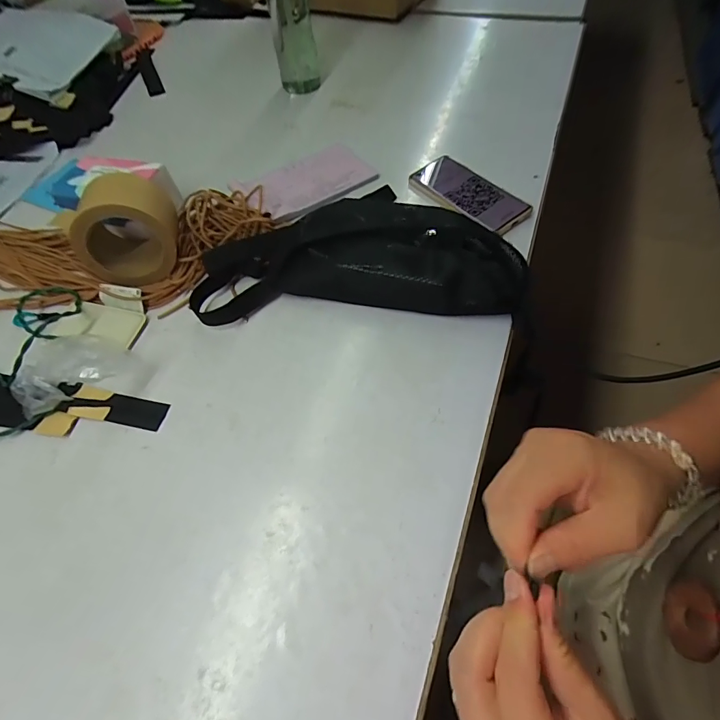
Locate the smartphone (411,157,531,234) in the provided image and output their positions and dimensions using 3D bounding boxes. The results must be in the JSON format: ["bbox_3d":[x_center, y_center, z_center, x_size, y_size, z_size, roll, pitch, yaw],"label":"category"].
[{"bbox_3d":[0.151,-0.229,0.557,0.076,0.016,0.160,-37,63,-19],"label":"smartphone"}]

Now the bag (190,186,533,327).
[{"bbox_3d":[-0.005,-0.131,0.472,0.358,0.079,0.164,-1,58,2],"label":"bag"}]

